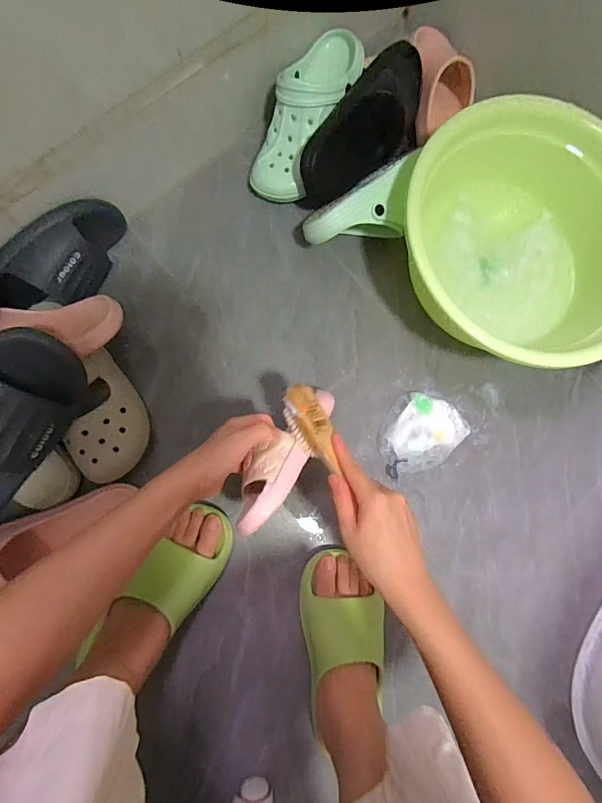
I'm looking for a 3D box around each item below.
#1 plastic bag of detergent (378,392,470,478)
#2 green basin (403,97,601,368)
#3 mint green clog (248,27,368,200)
[{"bbox_3d":[0.184,0.043,0.590,0.139,0.025,0.113,-13,85,-8],"label":"plastic bag of detergent"},{"bbox_3d":[0.308,-0.212,0.576,0.358,0.144,0.334,1,83,-6],"label":"green basin"},{"bbox_3d":[0.005,-0.416,0.585,0.090,0.100,0.237,25,82,-4],"label":"mint green clog"}]

